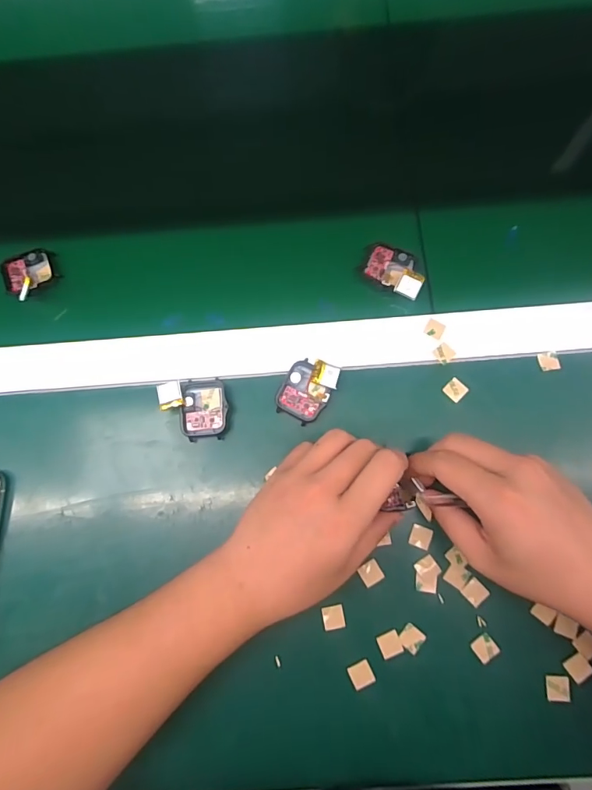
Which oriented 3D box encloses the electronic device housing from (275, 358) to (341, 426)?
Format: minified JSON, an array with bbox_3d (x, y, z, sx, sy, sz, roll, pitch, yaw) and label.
[{"bbox_3d":[0.008,-0.004,0.348,0.038,0.018,0.049,29,81,9],"label":"electronic device housing"}]

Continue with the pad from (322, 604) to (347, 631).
[{"bbox_3d":[0.028,0.164,0.325,0.016,0.004,0.016,-9,78,1],"label":"pad"}]

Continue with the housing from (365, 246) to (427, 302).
[{"bbox_3d":[0.084,-0.104,0.369,0.050,0.014,0.042,26,81,8],"label":"housing"}]

